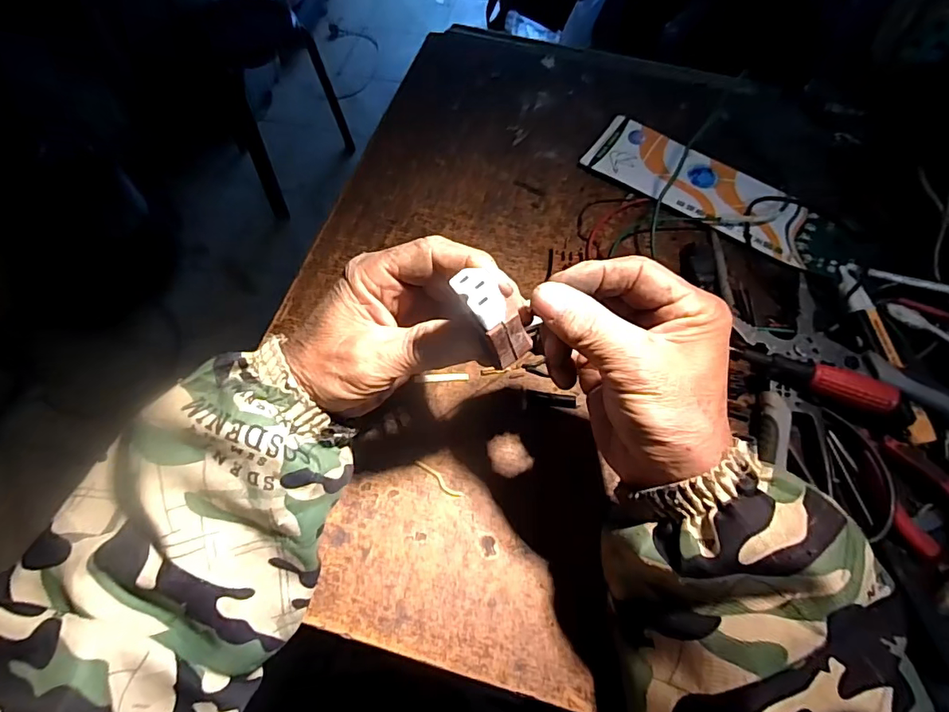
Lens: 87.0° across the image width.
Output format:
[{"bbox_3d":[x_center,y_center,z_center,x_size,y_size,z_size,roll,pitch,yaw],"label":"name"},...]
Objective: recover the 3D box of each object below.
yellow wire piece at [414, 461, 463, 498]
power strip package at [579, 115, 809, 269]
[{"bbox_3d":[-0.026,0.086,0.347,0.040,0.004,0.007,35,68,17],"label":"yellow wire piece"},{"bbox_3d":[0.212,-0.164,0.476,0.209,0.010,0.086,31,67,15],"label":"power strip package"}]

